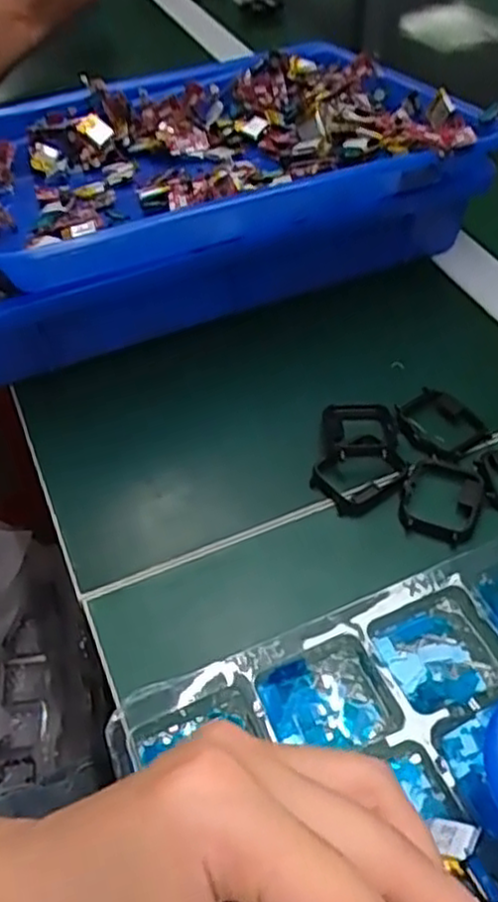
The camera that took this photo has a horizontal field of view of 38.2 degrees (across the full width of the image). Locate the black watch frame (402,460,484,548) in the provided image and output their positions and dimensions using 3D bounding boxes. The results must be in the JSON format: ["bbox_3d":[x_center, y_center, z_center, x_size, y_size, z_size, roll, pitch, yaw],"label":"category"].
[{"bbox_3d":[0.095,0.025,0.357,0.037,0.011,0.044,16,49,18],"label":"black watch frame"}]

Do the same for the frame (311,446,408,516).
[{"bbox_3d":[0.056,0.010,0.366,0.043,0.014,0.032,-25,50,-20],"label":"frame"}]

